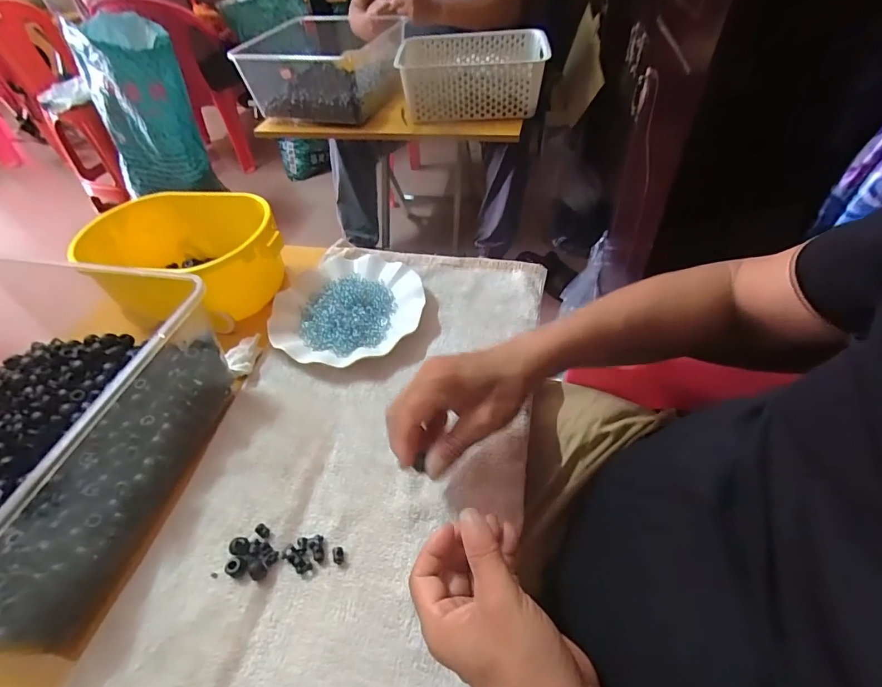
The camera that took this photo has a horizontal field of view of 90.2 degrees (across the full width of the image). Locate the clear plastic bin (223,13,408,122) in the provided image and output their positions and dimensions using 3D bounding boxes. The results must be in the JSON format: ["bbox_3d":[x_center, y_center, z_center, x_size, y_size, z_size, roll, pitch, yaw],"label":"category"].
[{"bbox_3d":[-0.278,-0.644,1.043,0.256,0.163,0.353,12,50,17],"label":"clear plastic bin"}]

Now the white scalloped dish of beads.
[{"bbox_3d":[-0.114,-0.046,0.544,0.171,0.029,0.190,4,49,10],"label":"white scalloped dish of beads"}]

